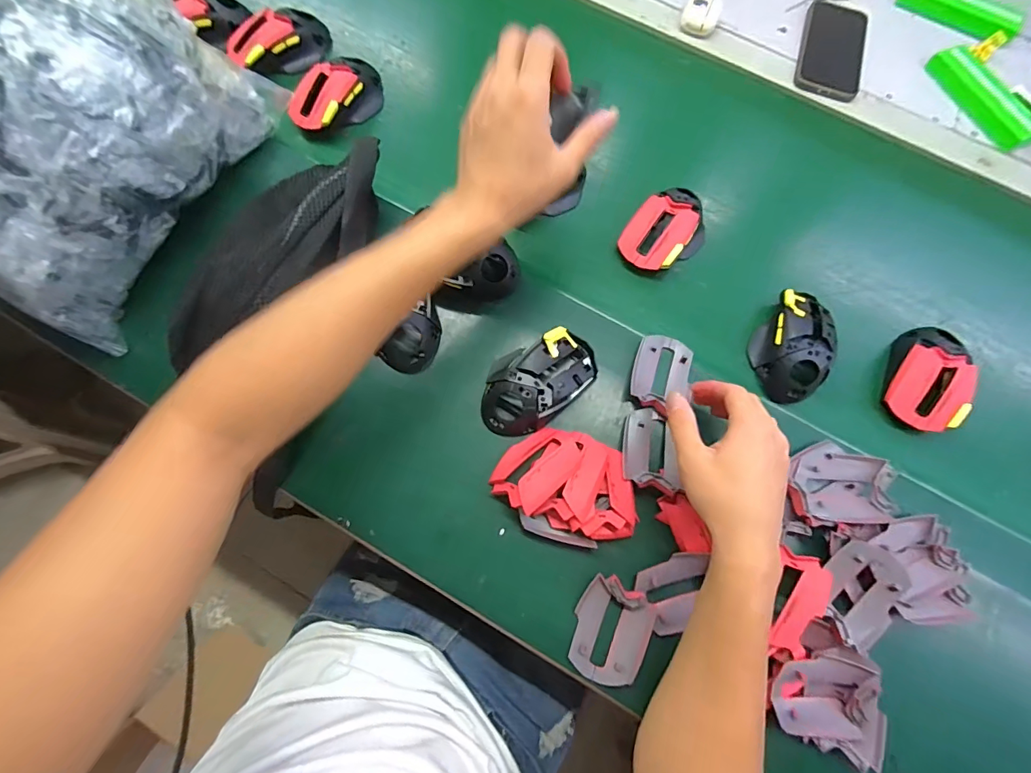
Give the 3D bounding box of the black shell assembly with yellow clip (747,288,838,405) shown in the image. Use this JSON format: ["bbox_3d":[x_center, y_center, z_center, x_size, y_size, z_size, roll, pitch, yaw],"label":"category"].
[{"bbox_3d":[0.278,-0.043,0.447,0.068,0.037,0.117,25,73,6],"label":"black shell assembly with yellow clip"}]

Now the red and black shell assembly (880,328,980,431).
[{"bbox_3d":[0.404,-0.012,0.442,0.067,0.039,0.110,18,73,3],"label":"red and black shell assembly"}]

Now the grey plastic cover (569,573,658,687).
[{"bbox_3d":[0.080,0.205,0.373,0.061,0.013,0.077,25,73,5],"label":"grey plastic cover"}]

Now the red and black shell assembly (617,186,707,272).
[{"bbox_3d":[0.159,-0.164,0.477,0.076,0.040,0.100,39,75,9],"label":"red and black shell assembly"}]

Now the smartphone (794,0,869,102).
[{"bbox_3d":[0.410,-0.439,0.577,0.079,0.012,0.163,18,73,3],"label":"smartphone"}]

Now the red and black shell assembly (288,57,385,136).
[{"bbox_3d":[-0.201,-0.329,0.510,0.061,0.039,0.111,37,75,9],"label":"red and black shell assembly"}]

